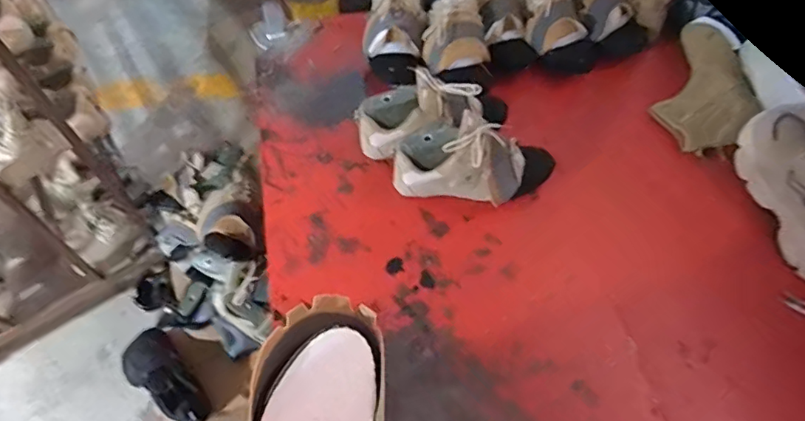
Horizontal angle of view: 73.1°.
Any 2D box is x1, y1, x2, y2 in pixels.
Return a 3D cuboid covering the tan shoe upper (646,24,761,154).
[{"bbox_3d":[0.551,-0.237,1.029,0.170,0.044,0.264,-18,62,17],"label":"tan shoe upper"}]

